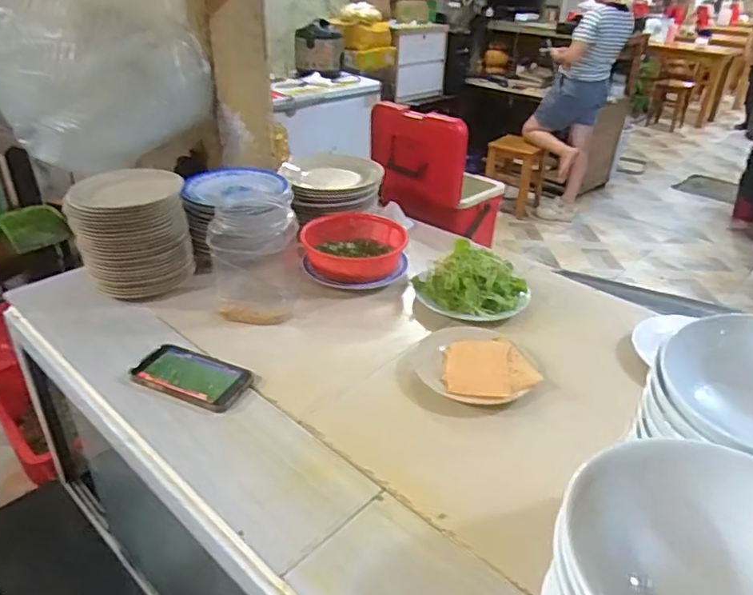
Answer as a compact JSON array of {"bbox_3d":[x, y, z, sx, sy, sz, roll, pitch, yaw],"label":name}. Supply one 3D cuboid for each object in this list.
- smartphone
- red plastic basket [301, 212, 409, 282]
[{"bbox_3d":[-0.254,0.106,0.803,0.156,0.008,0.088,14,33,20],"label":"smartphone"},{"bbox_3d":[-0.041,-0.100,1.084,0.186,0.058,0.199,-4,31,-10],"label":"red plastic basket"}]

